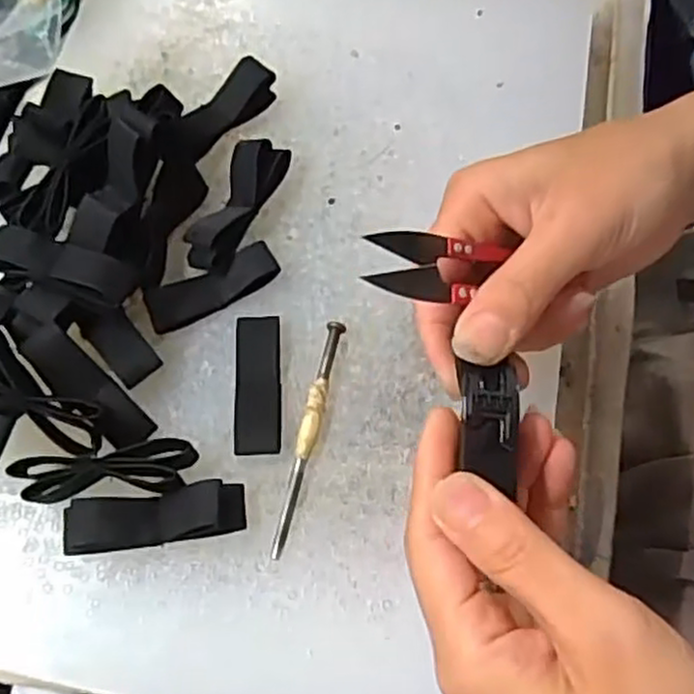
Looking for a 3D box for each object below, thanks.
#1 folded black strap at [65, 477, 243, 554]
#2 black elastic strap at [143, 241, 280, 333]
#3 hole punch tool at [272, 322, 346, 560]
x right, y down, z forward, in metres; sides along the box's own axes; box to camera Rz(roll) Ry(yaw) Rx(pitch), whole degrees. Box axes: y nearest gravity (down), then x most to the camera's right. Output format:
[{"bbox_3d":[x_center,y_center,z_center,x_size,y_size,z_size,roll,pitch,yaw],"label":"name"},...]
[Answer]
[{"bbox_3d":[-0.070,0.062,0.267,0.063,0.017,0.018,-8,68,-2],"label":"folded black strap"},{"bbox_3d":[-0.056,-0.025,0.307,0.056,0.010,0.018,-27,70,-9],"label":"black elastic strap"},{"bbox_3d":[-0.015,0.033,0.284,0.007,0.008,0.094,12,69,6],"label":"hole punch tool"}]

